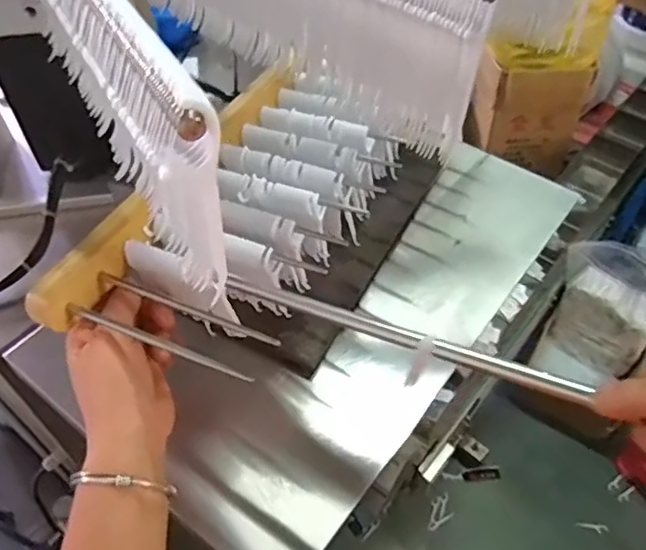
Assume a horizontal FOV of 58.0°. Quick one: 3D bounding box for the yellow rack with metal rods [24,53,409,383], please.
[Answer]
[{"bbox_3d":[-0.052,-0.047,0.418,0.146,0.045,0.277,21,54,18],"label":"yellow rack with metal rods"}]

